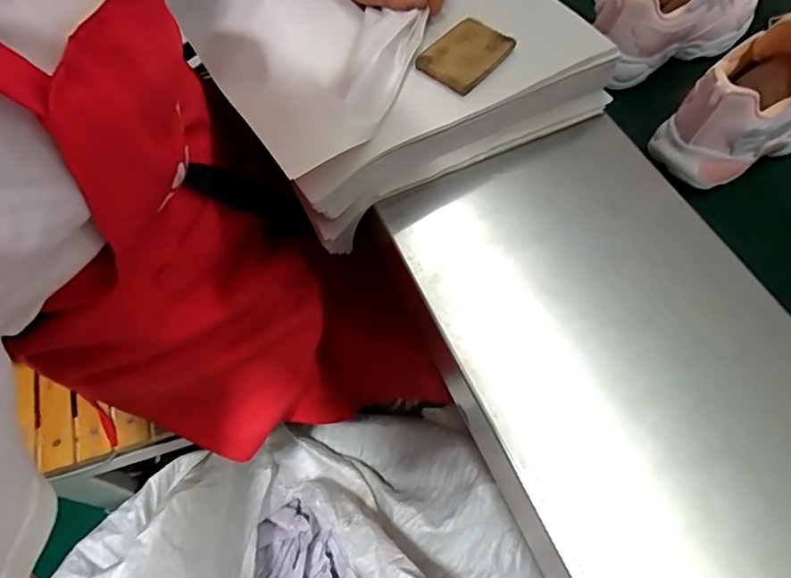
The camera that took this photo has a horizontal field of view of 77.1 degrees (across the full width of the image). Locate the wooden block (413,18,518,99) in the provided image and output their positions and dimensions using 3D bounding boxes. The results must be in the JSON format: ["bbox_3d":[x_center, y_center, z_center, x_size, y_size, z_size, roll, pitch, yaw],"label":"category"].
[{"bbox_3d":[0.057,-0.188,0.397,0.051,0.010,0.072,34,67,15],"label":"wooden block"}]

